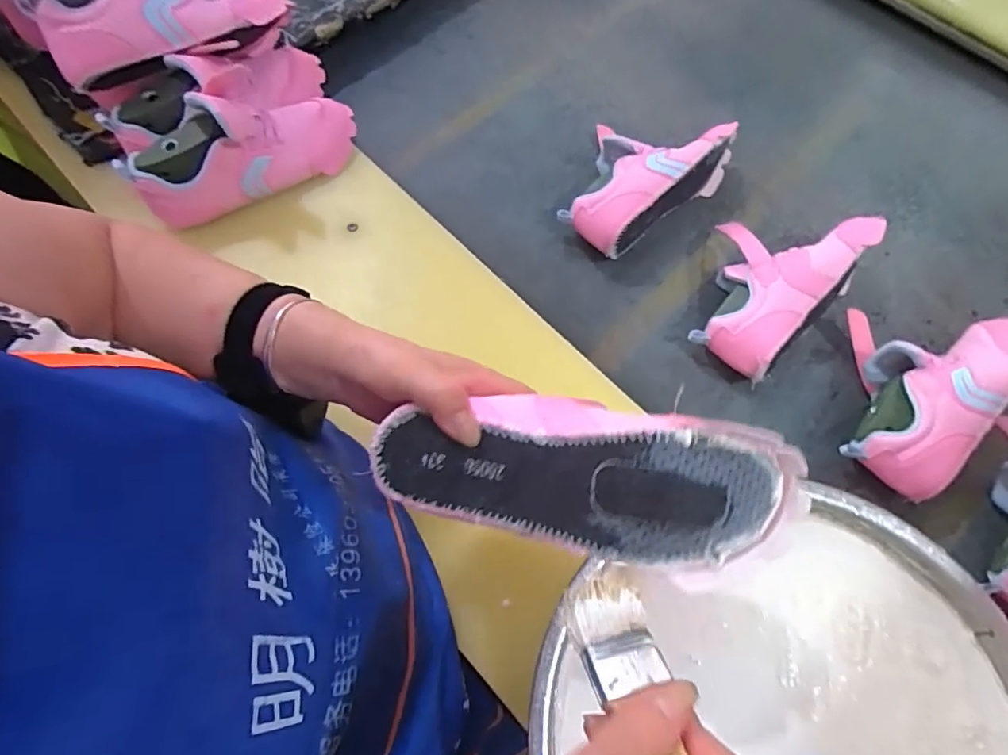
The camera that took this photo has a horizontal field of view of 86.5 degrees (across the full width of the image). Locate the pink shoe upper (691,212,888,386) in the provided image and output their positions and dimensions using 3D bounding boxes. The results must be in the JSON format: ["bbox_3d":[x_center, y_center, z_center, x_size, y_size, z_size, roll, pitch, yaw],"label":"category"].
[{"bbox_3d":[0.287,-0.112,0.587,0.223,0.082,0.149,-39,75,-15],"label":"pink shoe upper"}]

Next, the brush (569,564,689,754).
[{"bbox_3d":[0.061,0.143,0.215,0.035,0.012,0.159,-12,28,-5],"label":"brush"}]

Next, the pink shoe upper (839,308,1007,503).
[{"bbox_3d":[0.413,-0.004,0.549,0.150,0.085,0.226,42,74,13],"label":"pink shoe upper"}]

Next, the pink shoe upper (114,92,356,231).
[{"bbox_3d":[-0.269,-0.245,0.569,0.236,0.108,0.071,-31,73,-24],"label":"pink shoe upper"}]

